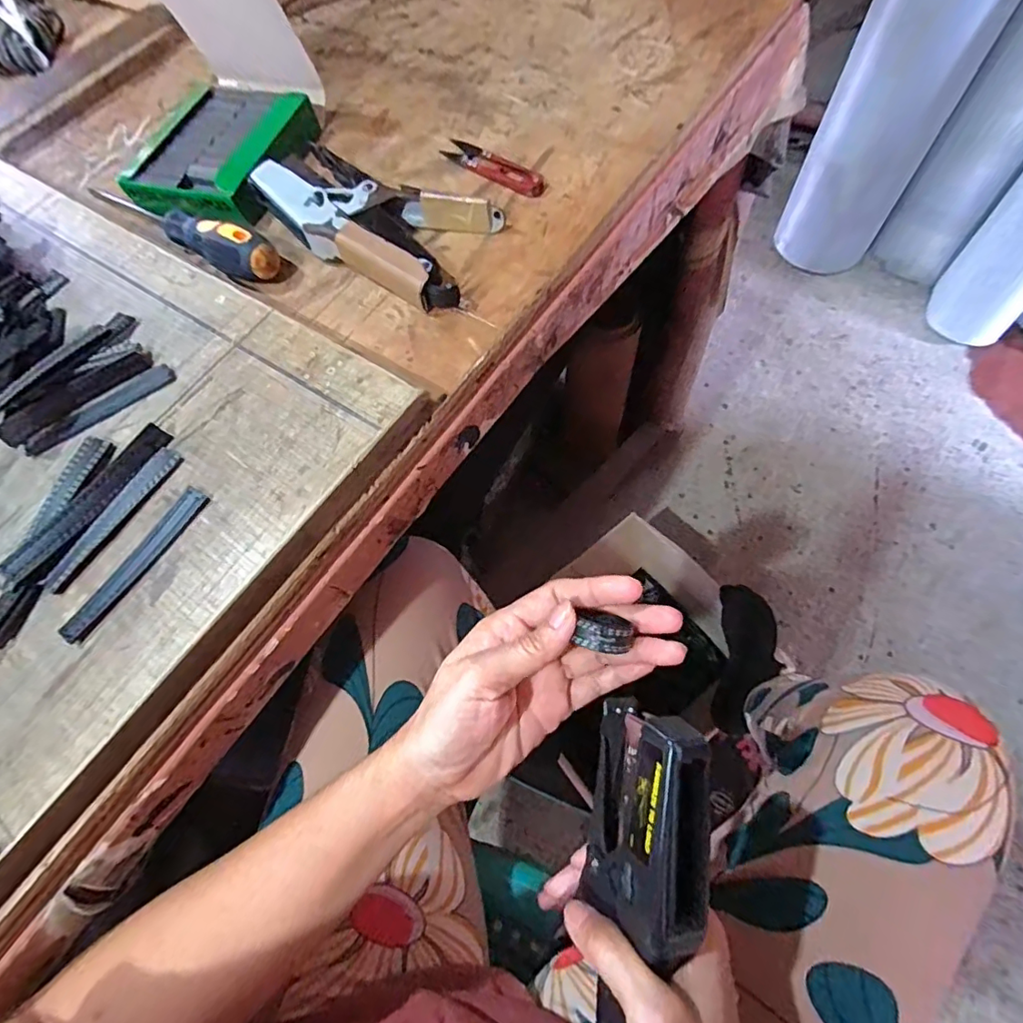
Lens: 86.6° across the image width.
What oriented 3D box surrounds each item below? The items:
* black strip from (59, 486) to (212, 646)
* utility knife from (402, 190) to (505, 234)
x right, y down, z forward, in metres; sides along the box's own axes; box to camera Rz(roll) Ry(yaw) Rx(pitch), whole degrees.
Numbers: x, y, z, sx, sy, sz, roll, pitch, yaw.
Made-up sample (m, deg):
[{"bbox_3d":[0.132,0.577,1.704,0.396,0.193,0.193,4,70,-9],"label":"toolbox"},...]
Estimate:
[{"bbox_3d":[-0.195,0.025,0.281,0.016,0.007,0.092,29,72,18],"label":"black strip"},{"bbox_3d":[-0.043,-0.215,0.388,0.074,0.026,0.013,13,68,13],"label":"utility knife"}]

